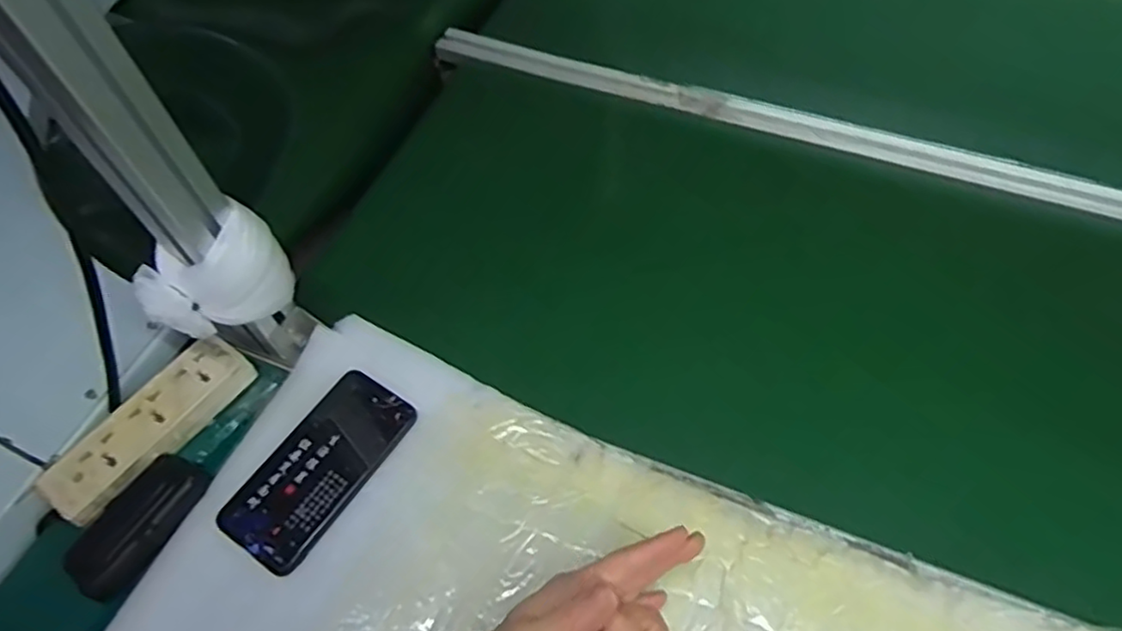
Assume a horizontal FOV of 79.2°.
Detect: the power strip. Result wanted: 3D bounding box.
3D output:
[{"bbox_3d":[-0.333,0.090,0.554,0.052,0.031,0.168,32,64,21],"label":"power strip"}]

